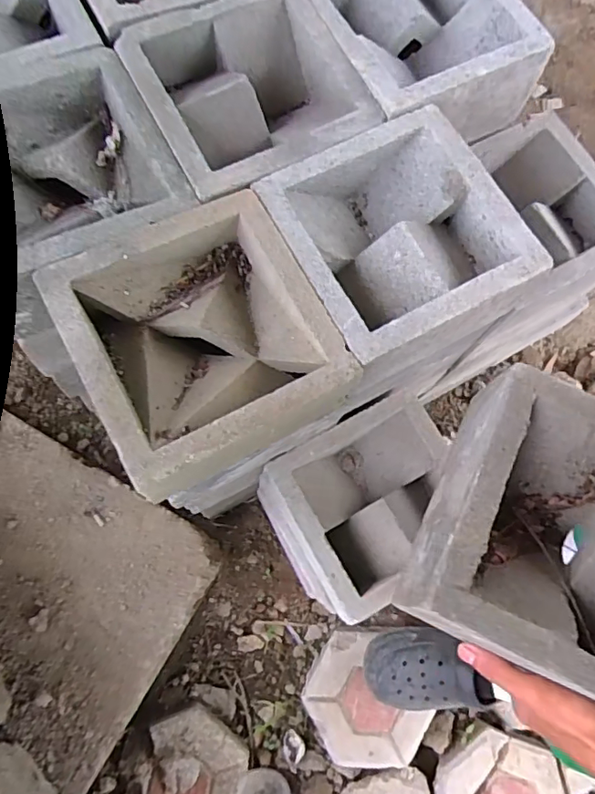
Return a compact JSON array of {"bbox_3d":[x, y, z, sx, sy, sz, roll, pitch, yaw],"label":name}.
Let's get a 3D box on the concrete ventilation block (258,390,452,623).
[{"bbox_3d":[0.085,0.121,0.625,0.221,0.072,0.187,-30,78,-9],"label":"concrete ventilation block"}]

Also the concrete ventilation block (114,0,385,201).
[{"bbox_3d":[-0.046,-0.291,0.527,0.193,0.079,0.188,-29,78,-9],"label":"concrete ventilation block"}]

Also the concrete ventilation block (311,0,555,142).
[{"bbox_3d":[0.125,-0.380,0.583,0.197,0.097,0.204,-29,78,-9],"label":"concrete ventilation block"}]

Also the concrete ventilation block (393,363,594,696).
[{"bbox_3d":[0.209,0.105,0.402,0.196,0.080,0.199,25,75,7],"label":"concrete ventilation block"}]

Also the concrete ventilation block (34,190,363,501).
[{"bbox_3d":[-0.076,-0.049,0.450,0.196,0.068,0.208,-28,78,-9],"label":"concrete ventilation block"}]

